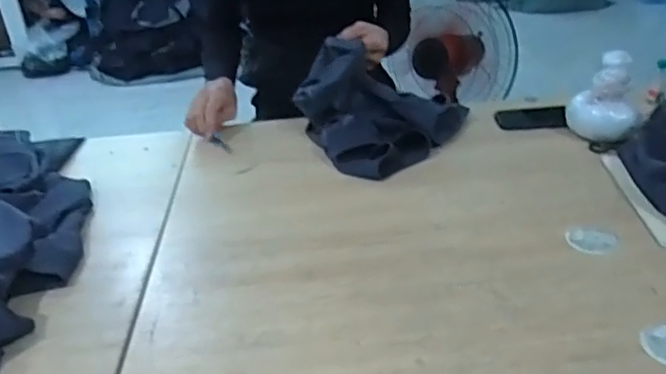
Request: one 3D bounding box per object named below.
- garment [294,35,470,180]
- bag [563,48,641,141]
[{"bbox_3d":[0.081,-0.137,1.044,0.300,0.155,0.237,1,31,10],"label":"garment"},{"bbox_3d":[0.466,-0.152,1.035,0.115,0.142,0.083,8,32,21],"label":"bag"}]

